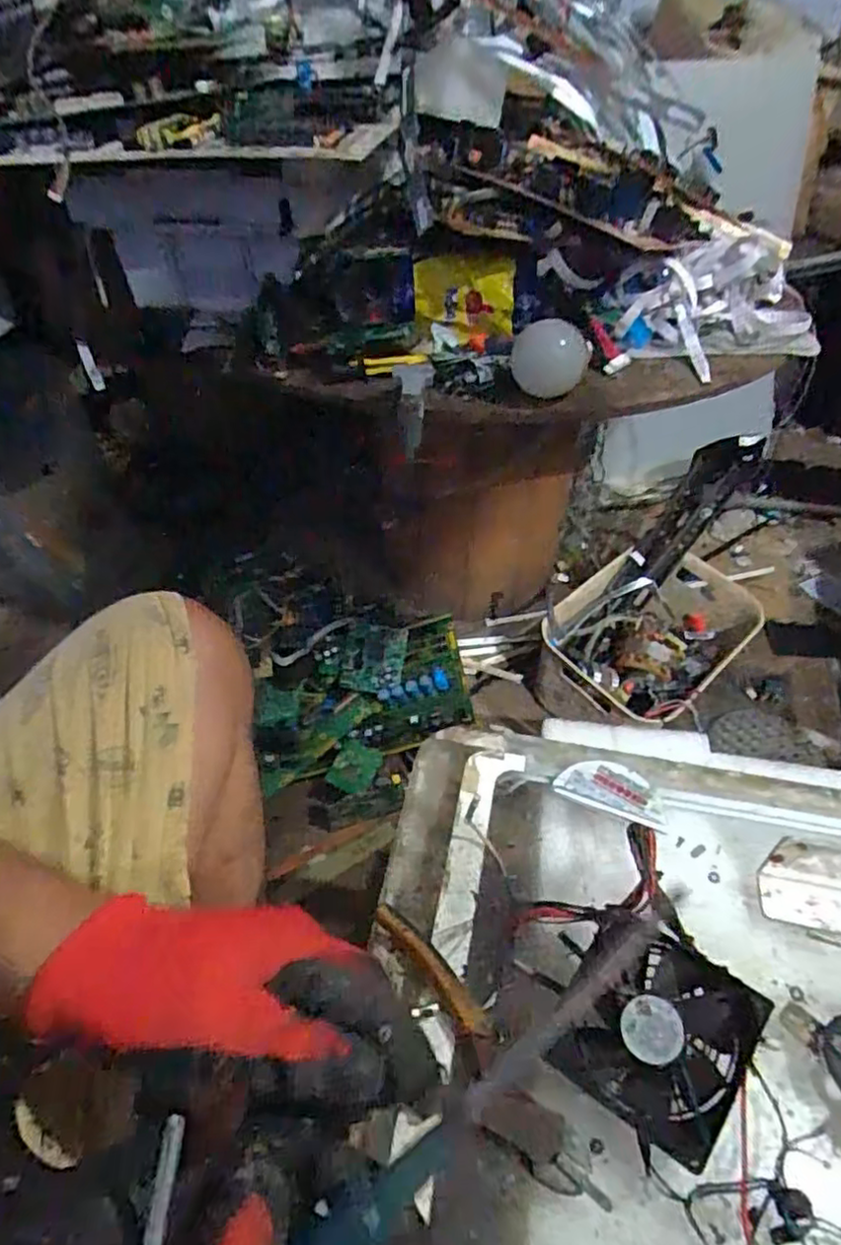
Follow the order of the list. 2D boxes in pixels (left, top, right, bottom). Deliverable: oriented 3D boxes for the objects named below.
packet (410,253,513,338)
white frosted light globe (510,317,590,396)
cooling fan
[{"bbox_3d":[0.044,-0.326,0.668,0.100,0.069,0.013,2,20,-5],"label":"packet"},{"bbox_3d":[0.121,-0.252,0.616,0.069,0.057,0.072,6,43,8],"label":"white frosted light globe"},{"bbox_3d":[0.129,0.224,0.372,0.094,0.023,0.093,27,78,30],"label":"cooling fan"}]

